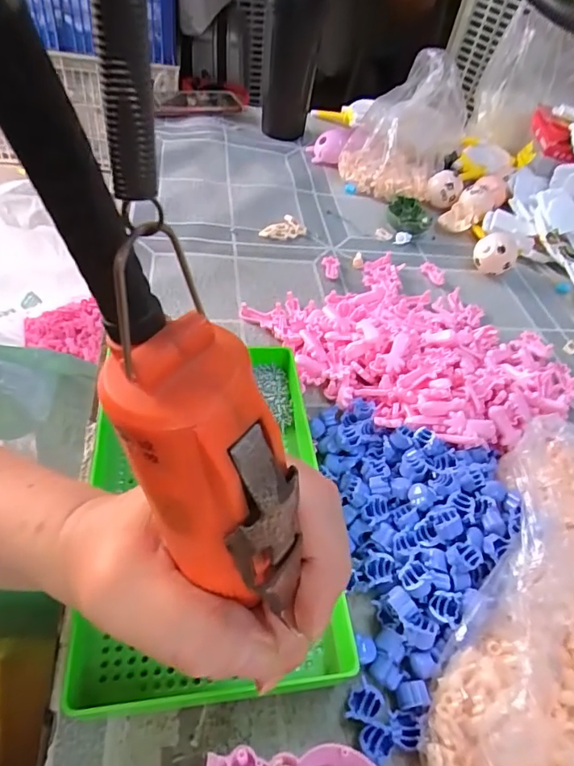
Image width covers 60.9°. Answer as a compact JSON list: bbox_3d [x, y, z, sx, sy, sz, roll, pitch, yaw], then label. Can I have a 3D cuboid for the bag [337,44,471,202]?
[{"bbox_3d":[0.161,-0.357,0.668,0.129,0.147,0.140,29,50,16],"label":"bag"}]

